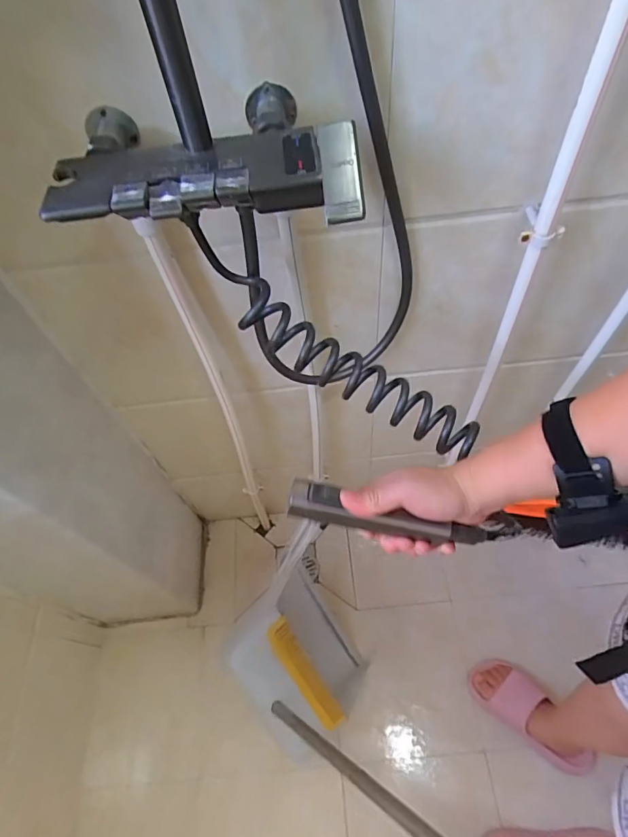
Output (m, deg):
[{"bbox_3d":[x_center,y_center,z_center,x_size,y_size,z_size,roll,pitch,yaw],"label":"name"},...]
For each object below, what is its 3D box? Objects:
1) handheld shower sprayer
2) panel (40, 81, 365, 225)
[{"bbox_3d":[0.065,0.086,0.414,0.174,0.023,0.030,13,58,-3],"label":"handheld shower sprayer"},{"bbox_3d":[-0.092,-0.222,0.420,0.255,0.048,0.151,-9,58,0],"label":"panel"}]

